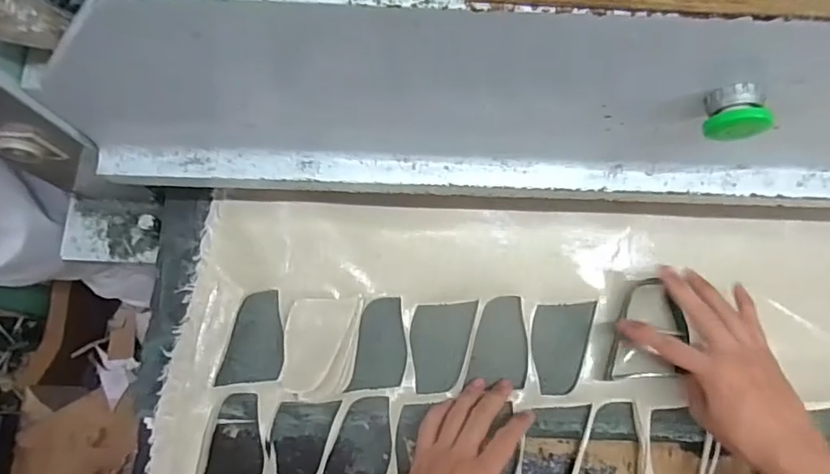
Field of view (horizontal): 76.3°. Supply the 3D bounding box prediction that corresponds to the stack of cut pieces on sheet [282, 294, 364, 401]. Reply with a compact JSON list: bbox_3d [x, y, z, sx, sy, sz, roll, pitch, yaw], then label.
[{"bbox_3d":[-0.090,0.106,0.508,0.070,0.027,0.093,3,76,0],"label":"stack of cut pieces on sheet"}]

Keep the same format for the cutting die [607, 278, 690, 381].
[{"bbox_3d":[0.220,0.091,0.501,0.058,0.043,0.099,11,81,3],"label":"cutting die"}]

